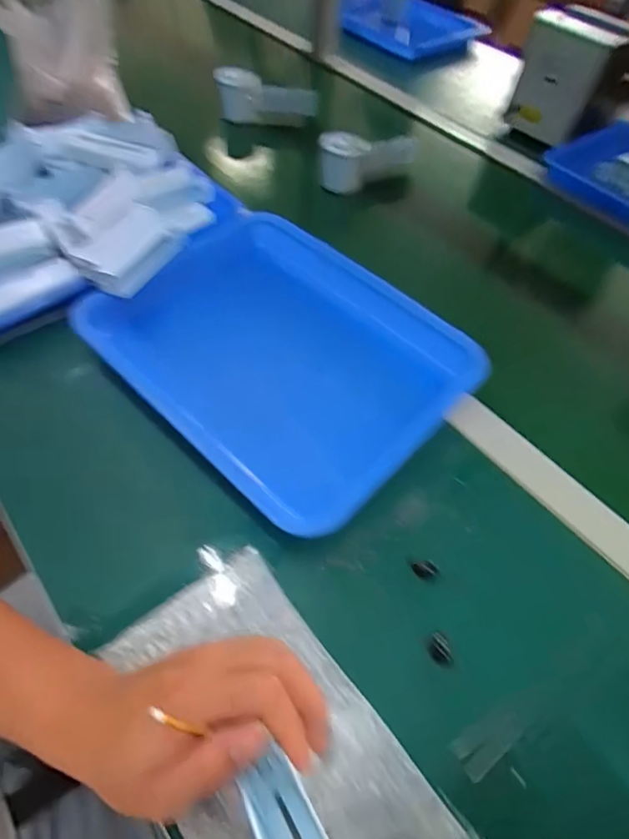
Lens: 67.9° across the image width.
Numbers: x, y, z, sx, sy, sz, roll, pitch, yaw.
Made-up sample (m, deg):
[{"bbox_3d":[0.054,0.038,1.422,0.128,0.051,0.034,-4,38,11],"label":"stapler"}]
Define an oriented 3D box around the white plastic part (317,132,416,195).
[{"bbox_3d":[0.077,-0.373,0.665,0.147,0.075,0.060,-20,60,-18],"label":"white plastic part"}]

